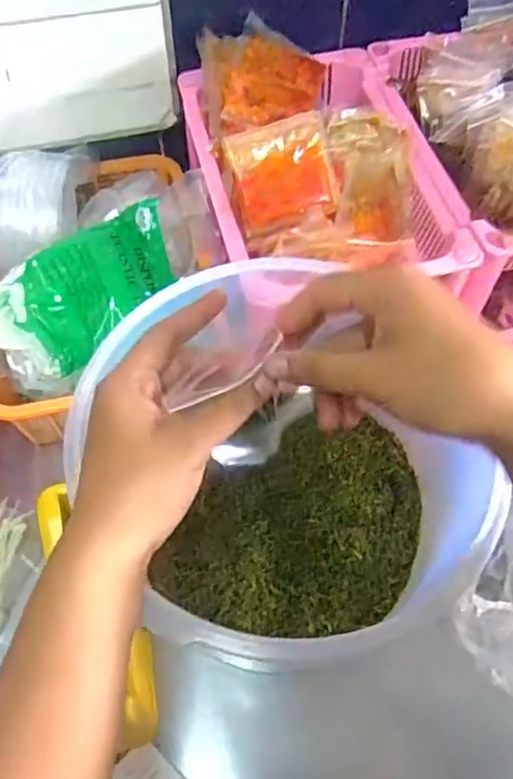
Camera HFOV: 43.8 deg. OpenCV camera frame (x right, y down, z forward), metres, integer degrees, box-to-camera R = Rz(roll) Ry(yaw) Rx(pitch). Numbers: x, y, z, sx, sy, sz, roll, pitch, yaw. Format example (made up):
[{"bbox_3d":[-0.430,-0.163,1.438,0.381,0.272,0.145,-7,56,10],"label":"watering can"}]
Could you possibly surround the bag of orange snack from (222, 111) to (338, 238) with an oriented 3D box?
[{"bbox_3d":[0.021,-0.183,0.542,0.086,0.028,0.079,-20,104,-12],"label":"bag of orange snack"}]

